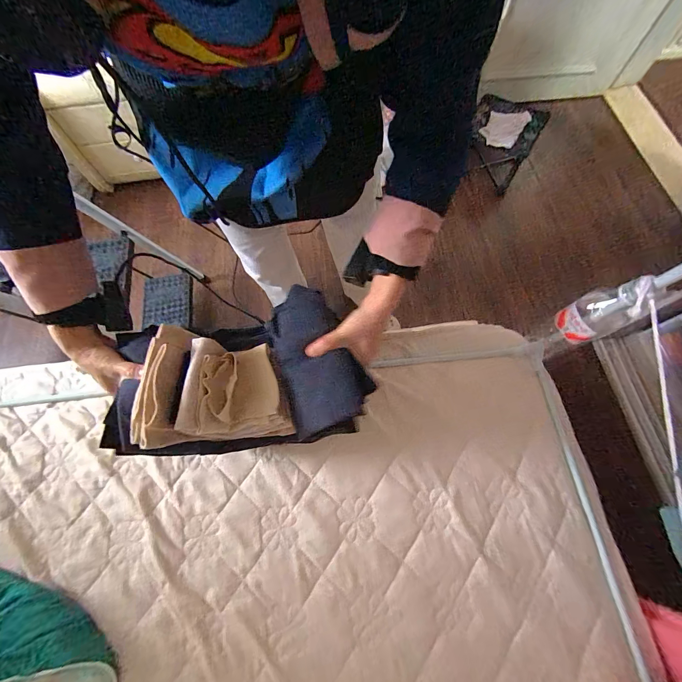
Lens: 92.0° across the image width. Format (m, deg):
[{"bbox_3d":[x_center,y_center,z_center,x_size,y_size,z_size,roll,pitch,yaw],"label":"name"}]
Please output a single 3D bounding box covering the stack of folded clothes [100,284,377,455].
[{"bbox_3d":[-0.140,0.048,0.450,0.316,0.102,0.192,-12,70,-4],"label":"stack of folded clothes"}]

